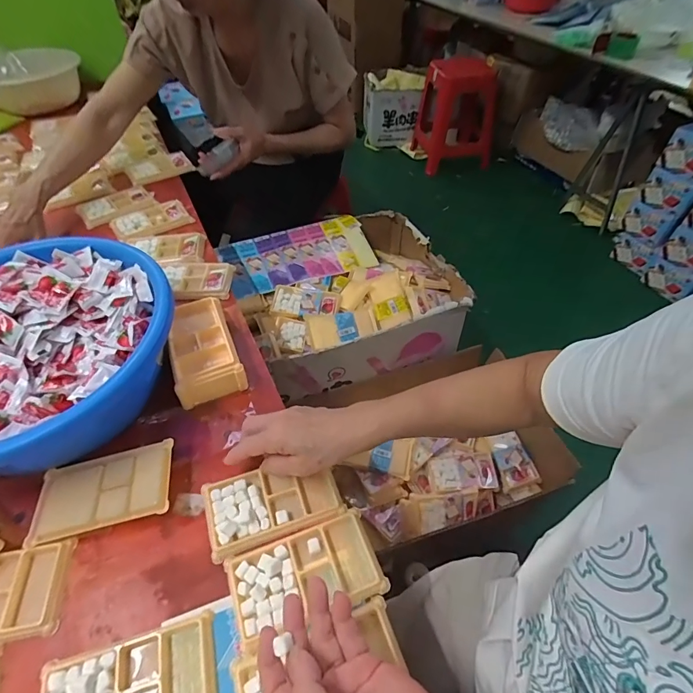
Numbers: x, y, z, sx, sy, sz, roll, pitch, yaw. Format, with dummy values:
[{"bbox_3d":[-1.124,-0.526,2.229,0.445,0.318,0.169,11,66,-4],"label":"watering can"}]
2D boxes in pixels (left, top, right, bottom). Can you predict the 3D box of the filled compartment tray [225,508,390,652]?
[{"bbox_3d":[-0.039,0.215,0.386,0.135,0.016,0.075,-16,51,-13],"label":"filled compartment tray"}]

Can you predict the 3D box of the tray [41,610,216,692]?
[{"bbox_3d":[-0.175,0.279,0.331,0.132,0.014,0.075,-13,51,-11],"label":"tray"}]

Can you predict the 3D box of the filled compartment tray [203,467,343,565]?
[{"bbox_3d":[-0.078,0.162,0.432,0.133,0.018,0.077,-14,53,-15],"label":"filled compartment tray"}]

